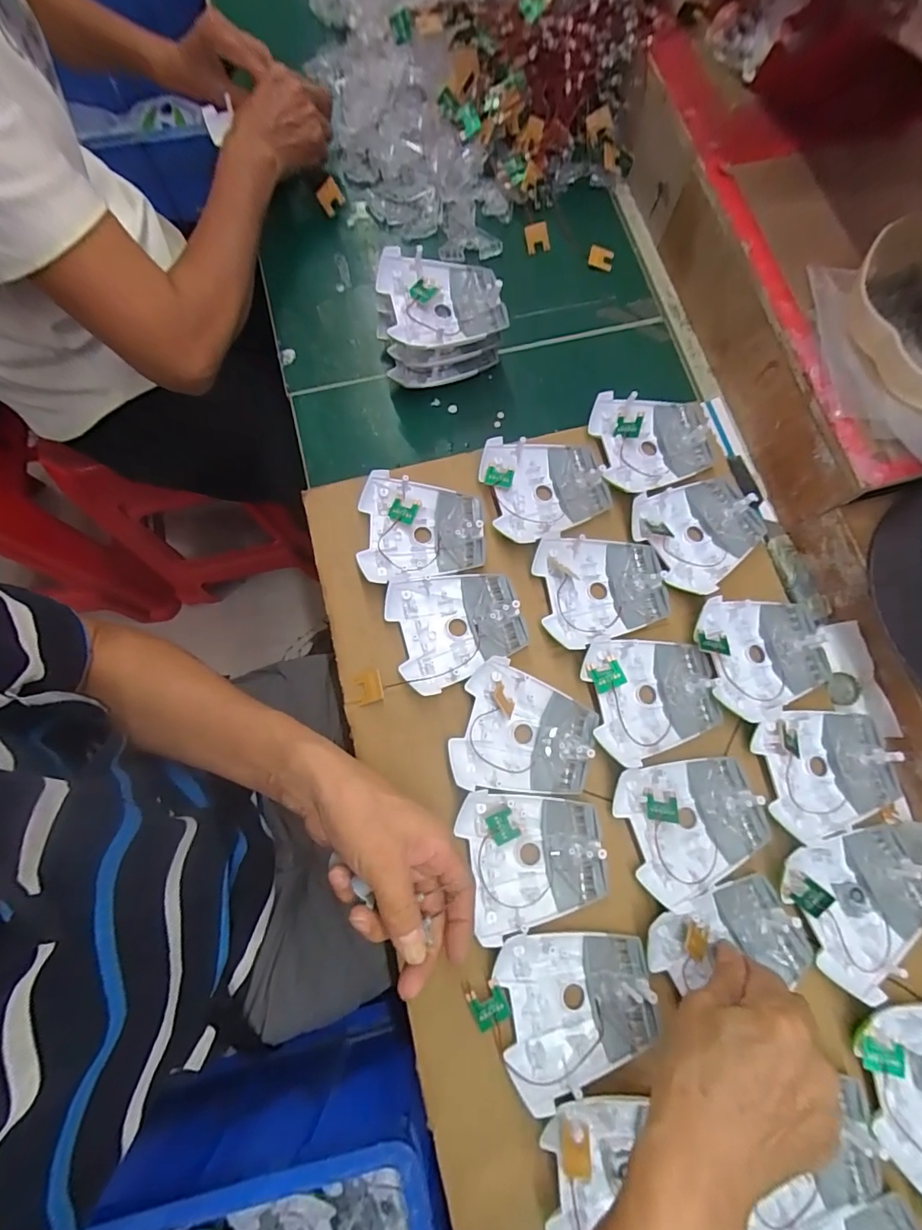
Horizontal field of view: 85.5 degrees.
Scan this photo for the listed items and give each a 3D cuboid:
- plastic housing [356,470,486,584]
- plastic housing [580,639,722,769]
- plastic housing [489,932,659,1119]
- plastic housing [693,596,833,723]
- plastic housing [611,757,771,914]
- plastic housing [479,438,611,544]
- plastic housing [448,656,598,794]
[{"bbox_3d":[-0.034,-0.074,0.441,0.108,0.024,0.095,0,74,0],"label":"plastic housing"},{"bbox_3d":[0.157,0.065,0.408,0.105,0.019,0.094,-10,74,-2],"label":"plastic housing"},{"bbox_3d":[0.082,0.277,0.355,0.108,0.019,0.096,-8,74,-2],"label":"plastic housing"},{"bbox_3d":[0.254,0.035,0.414,0.111,0.024,0.098,-2,74,0],"label":"plastic housing"},{"bbox_3d":[0.180,0.161,0.390,0.107,0.021,0.095,-17,74,-4],"label":"plastic housing"},{"bbox_3d":[0.077,-0.114,0.448,0.111,0.018,0.092,-3,74,-1],"label":"plastic housing"},{"bbox_3d":[0.050,0.089,0.399,0.109,0.022,0.097,4,74,2],"label":"plastic housing"}]

